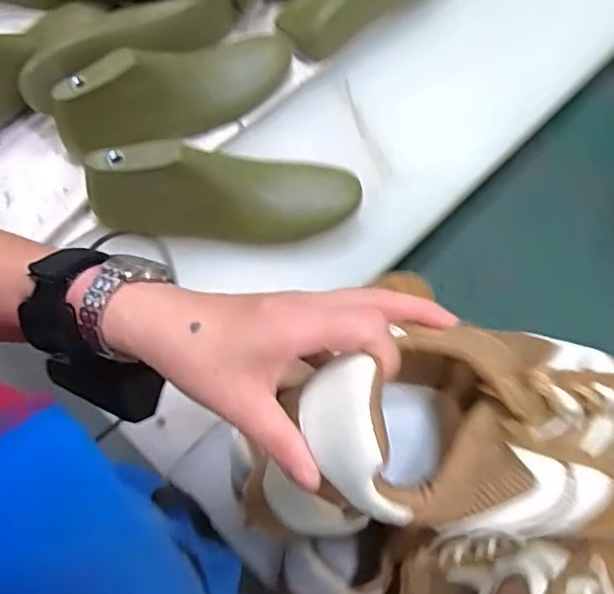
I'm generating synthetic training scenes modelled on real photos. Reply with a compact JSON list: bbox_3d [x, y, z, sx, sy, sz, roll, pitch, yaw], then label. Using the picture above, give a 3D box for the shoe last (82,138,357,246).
[{"bbox_3d":[-0.077,-0.101,0.608,0.264,0.083,0.068,2,65,-16],"label":"shoe last"}]

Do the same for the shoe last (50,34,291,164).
[{"bbox_3d":[-0.134,-0.227,0.660,0.270,0.088,0.071,-29,70,-14],"label":"shoe last"}]

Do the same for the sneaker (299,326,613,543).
[{"bbox_3d":[0.112,0.077,0.329,0.250,0.079,0.095,13,64,-20],"label":"sneaker"}]

